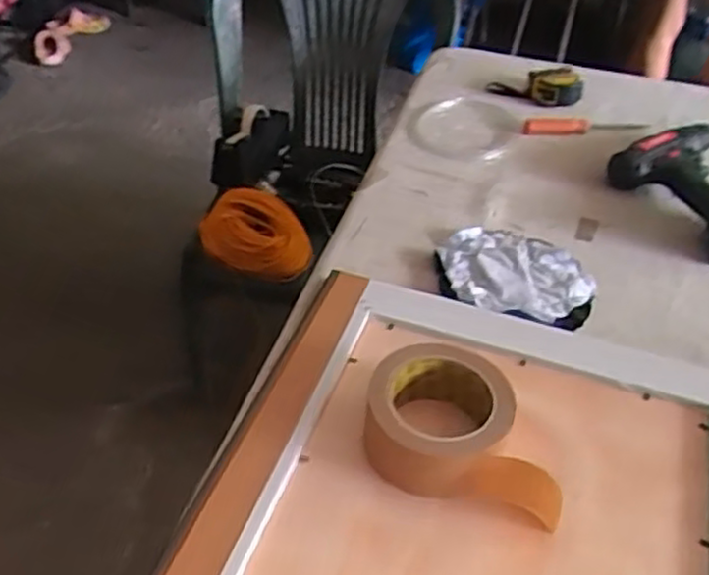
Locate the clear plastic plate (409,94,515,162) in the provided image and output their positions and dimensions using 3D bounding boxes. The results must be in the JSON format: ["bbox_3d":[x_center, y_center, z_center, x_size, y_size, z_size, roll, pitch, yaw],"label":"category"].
[{"bbox_3d":[0.142,-0.210,0.981,0.131,0.011,0.170,13,42,15],"label":"clear plastic plate"}]

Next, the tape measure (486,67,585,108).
[{"bbox_3d":[0.251,-0.282,1.039,0.126,0.041,0.056,5,41,6],"label":"tape measure"}]

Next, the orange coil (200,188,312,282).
[{"bbox_3d":[-0.170,-0.090,1.340,0.204,0.075,0.159,39,73,15],"label":"orange coil"}]

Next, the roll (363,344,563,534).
[{"bbox_3d":[0.082,0.104,0.557,0.148,0.056,0.099,12,42,11],"label":"roll"}]

